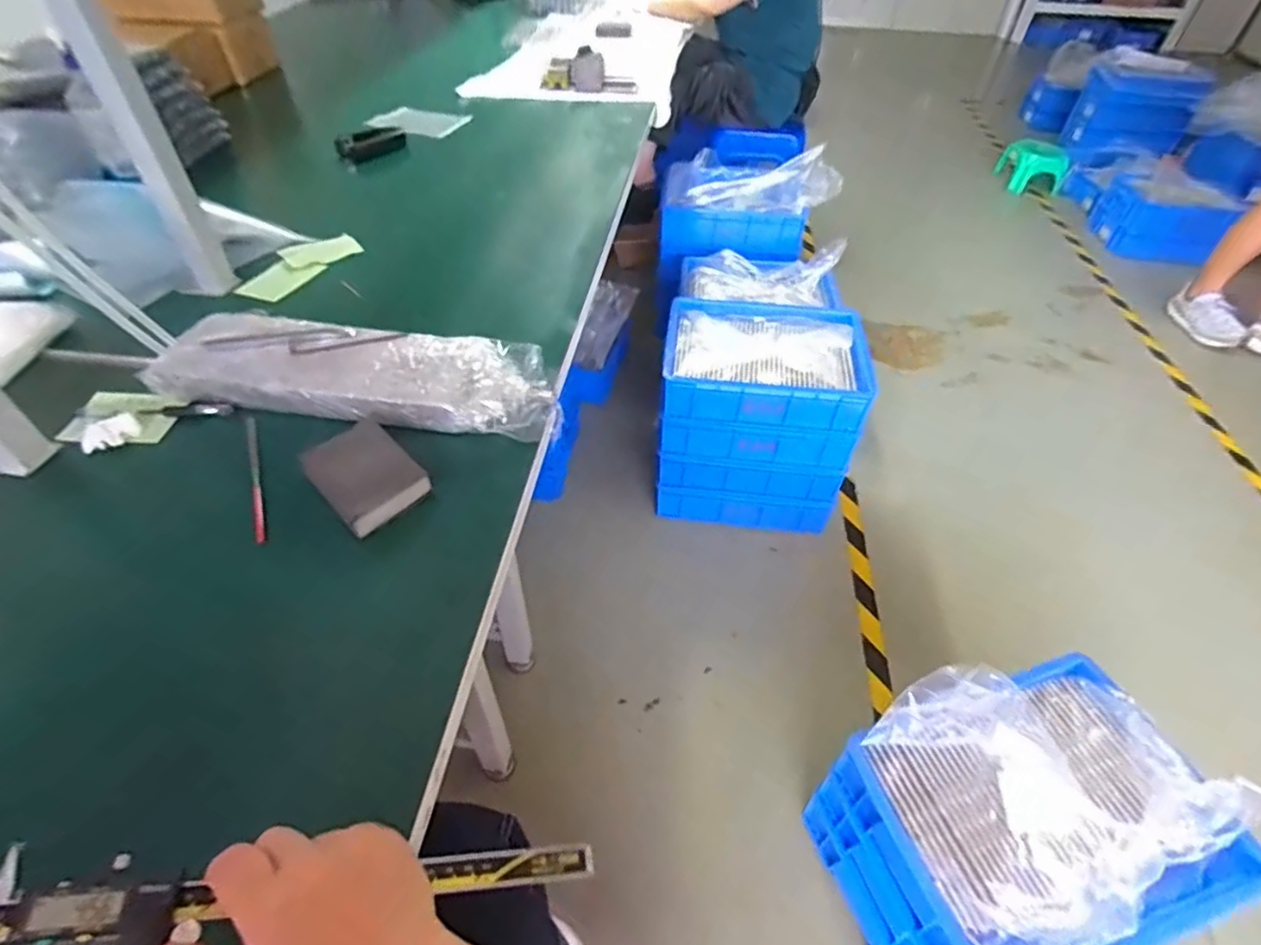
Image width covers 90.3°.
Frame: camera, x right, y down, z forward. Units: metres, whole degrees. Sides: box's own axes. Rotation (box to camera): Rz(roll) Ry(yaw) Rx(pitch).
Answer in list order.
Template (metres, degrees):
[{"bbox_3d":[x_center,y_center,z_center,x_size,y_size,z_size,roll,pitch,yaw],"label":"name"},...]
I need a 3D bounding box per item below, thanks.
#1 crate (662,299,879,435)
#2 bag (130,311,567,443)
[{"bbox_3d":[0.279,-0.226,1.314,0.399,0.121,0.288,6,46,3],"label":"crate"},{"bbox_3d":[-0.259,-0.096,0.607,0.379,0.053,0.111,4,46,2],"label":"bag"}]

